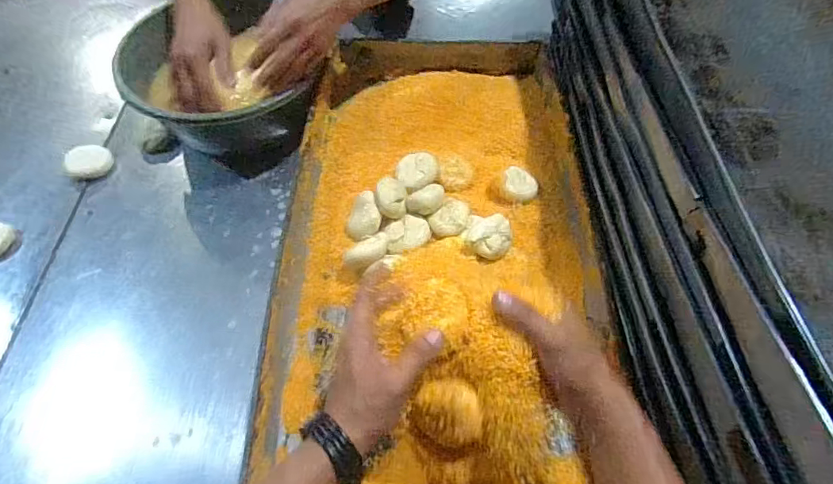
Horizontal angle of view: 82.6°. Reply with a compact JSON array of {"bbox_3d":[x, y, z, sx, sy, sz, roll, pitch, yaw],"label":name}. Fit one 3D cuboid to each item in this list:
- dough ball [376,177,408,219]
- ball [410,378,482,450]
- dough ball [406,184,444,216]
[{"bbox_3d":[-0.032,-0.060,0.610,0.037,0.040,0.053,0,57,1],"label":"dough ball"},{"bbox_3d":[0.026,0.140,0.391,0.058,0.044,0.046,24,60,15],"label":"ball"},{"bbox_3d":[0.013,-0.055,0.614,0.048,0.025,0.031,-20,59,-12],"label":"dough ball"}]

